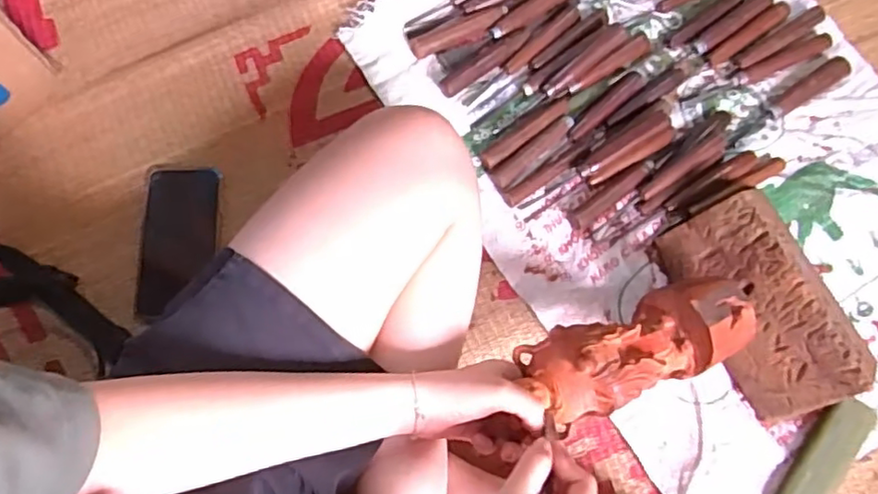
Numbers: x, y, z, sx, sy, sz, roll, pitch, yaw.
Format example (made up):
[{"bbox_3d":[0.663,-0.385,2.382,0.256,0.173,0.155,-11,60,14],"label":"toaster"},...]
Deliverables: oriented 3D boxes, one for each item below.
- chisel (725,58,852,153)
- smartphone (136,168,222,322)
[{"bbox_3d":[0.379,-0.156,0.683,0.159,0.014,0.021,-33,78,-8],"label":"chisel"},{"bbox_3d":[-0.275,-0.005,0.667,0.075,0.012,0.157,1,76,0],"label":"smartphone"}]

